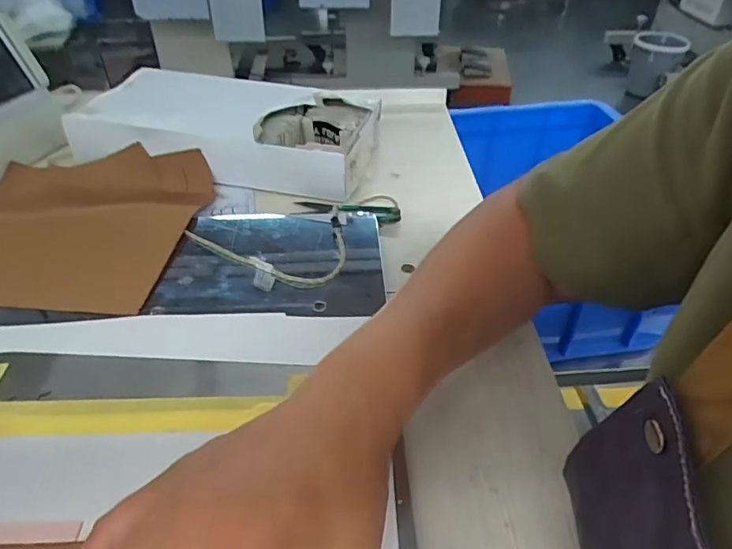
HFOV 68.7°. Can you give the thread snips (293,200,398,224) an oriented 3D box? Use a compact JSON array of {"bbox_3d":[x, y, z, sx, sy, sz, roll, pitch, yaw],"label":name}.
[{"bbox_3d":[-0.019,-0.065,0.516,0.102,0.010,0.035,7,40,1],"label":"thread snips"}]

